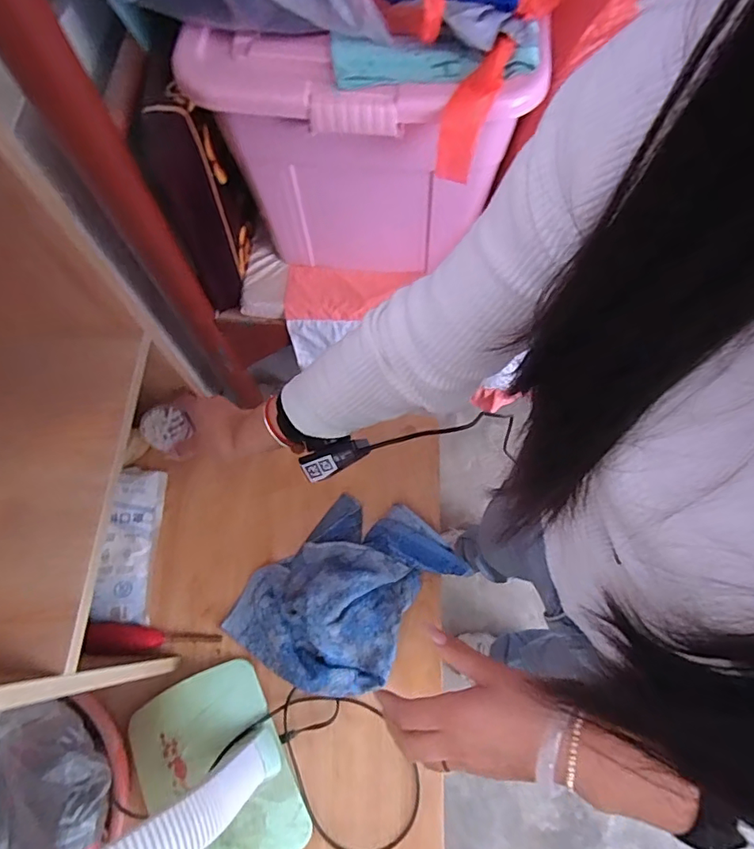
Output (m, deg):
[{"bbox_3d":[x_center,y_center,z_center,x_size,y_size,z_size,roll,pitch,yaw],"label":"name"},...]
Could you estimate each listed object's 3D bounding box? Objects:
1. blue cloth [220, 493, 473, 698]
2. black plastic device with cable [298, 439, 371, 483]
[{"bbox_3d":[-0.038,0.200,0.605,0.185,0.063,0.247,40,74,14],"label":"blue cloth"},{"bbox_3d":[-0.044,0.034,0.511,0.074,0.021,0.025,-23,69,12],"label":"black plastic device with cable"}]

